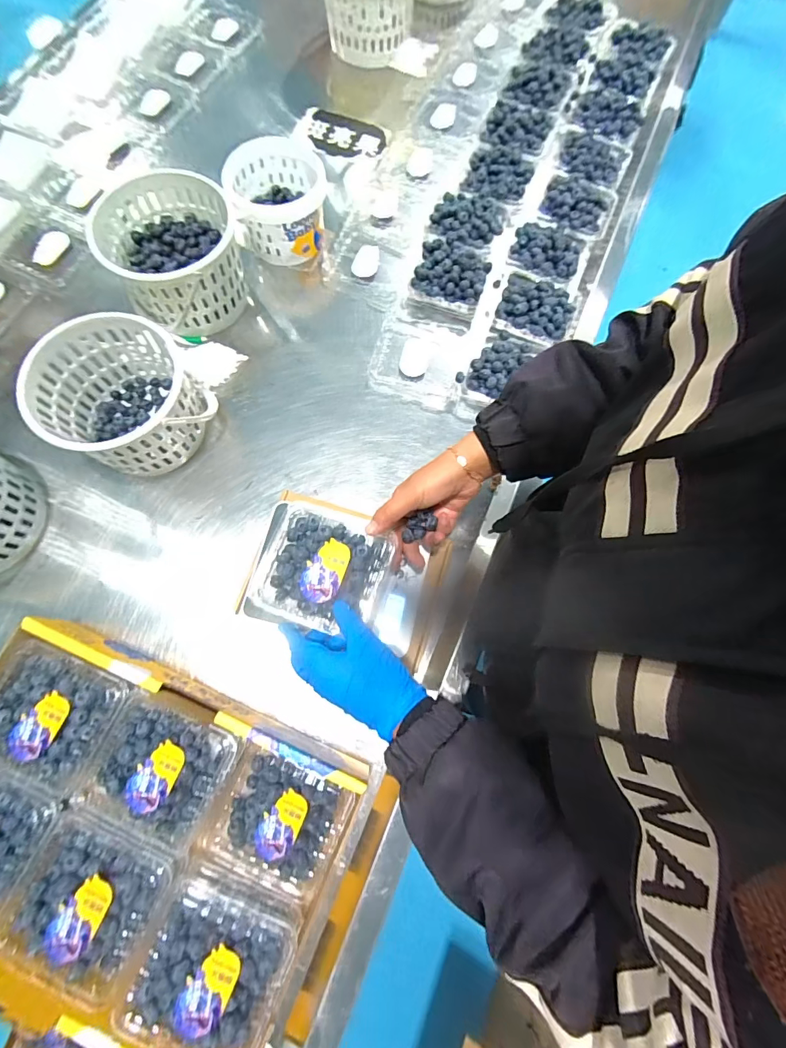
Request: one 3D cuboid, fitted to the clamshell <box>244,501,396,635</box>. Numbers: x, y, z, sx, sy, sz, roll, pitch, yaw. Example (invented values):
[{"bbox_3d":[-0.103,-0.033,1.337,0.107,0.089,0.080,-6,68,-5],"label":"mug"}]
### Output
[{"bbox_3d":[-0.073,0.043,0.449,0.131,0.052,0.120,11,72,5],"label":"clamshell"}]

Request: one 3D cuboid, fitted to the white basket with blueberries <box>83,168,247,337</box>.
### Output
[{"bbox_3d":[-0.297,-0.367,0.597,0.167,0.121,0.192,-26,77,-8],"label":"white basket with blueberries"}]

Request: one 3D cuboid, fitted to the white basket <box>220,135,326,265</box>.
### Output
[{"bbox_3d":[-0.170,-0.482,0.642,0.144,0.098,0.150,-11,75,-3],"label":"white basket"}]

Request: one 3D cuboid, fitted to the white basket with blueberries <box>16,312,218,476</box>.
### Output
[{"bbox_3d":[-0.327,-0.148,0.530,0.169,0.117,0.175,0,75,-1],"label":"white basket with blueberries"}]

